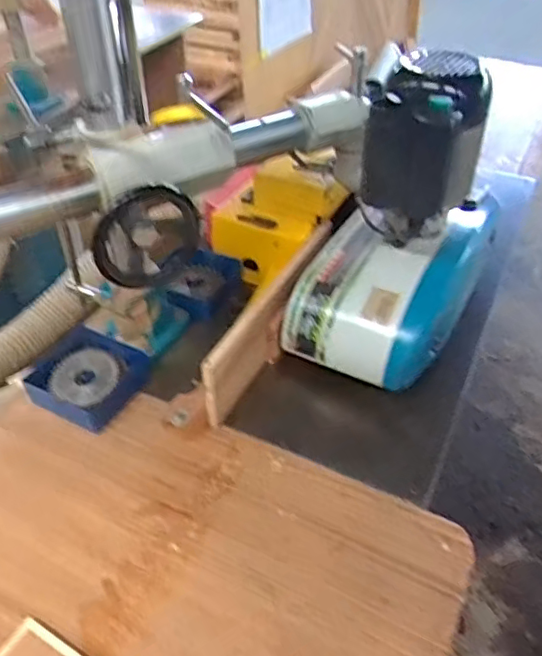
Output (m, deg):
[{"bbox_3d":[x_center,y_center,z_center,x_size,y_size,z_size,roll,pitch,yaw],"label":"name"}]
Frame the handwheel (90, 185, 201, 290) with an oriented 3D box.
[{"bbox_3d":[-0.175,-0.126,0.823,0.155,0.123,0.054,-19,45,-22],"label":"handwheel"}]

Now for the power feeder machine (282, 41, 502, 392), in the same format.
[{"bbox_3d":[0.226,-0.215,1.004,0.329,0.424,0.449,15,44,14],"label":"power feeder machine"}]

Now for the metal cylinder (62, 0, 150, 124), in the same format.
[{"bbox_3d":[-0.222,-0.382,0.783,0.093,0.205,0.082,-2,42,-4],"label":"metal cylinder"}]

